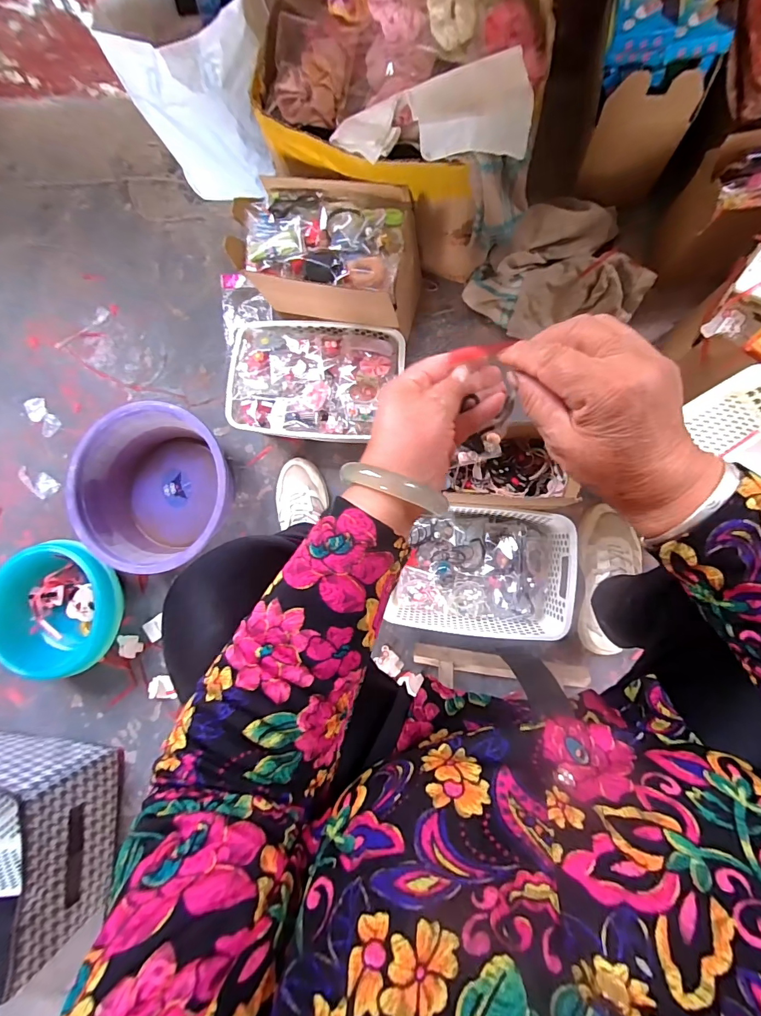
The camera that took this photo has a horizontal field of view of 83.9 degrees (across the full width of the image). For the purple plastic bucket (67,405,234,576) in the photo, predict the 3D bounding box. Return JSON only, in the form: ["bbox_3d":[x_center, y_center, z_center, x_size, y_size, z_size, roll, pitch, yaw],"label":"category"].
[{"bbox_3d":[-0.392,-0.034,0.755,0.267,0.121,0.254,0,85,4],"label":"purple plastic bucket"}]

